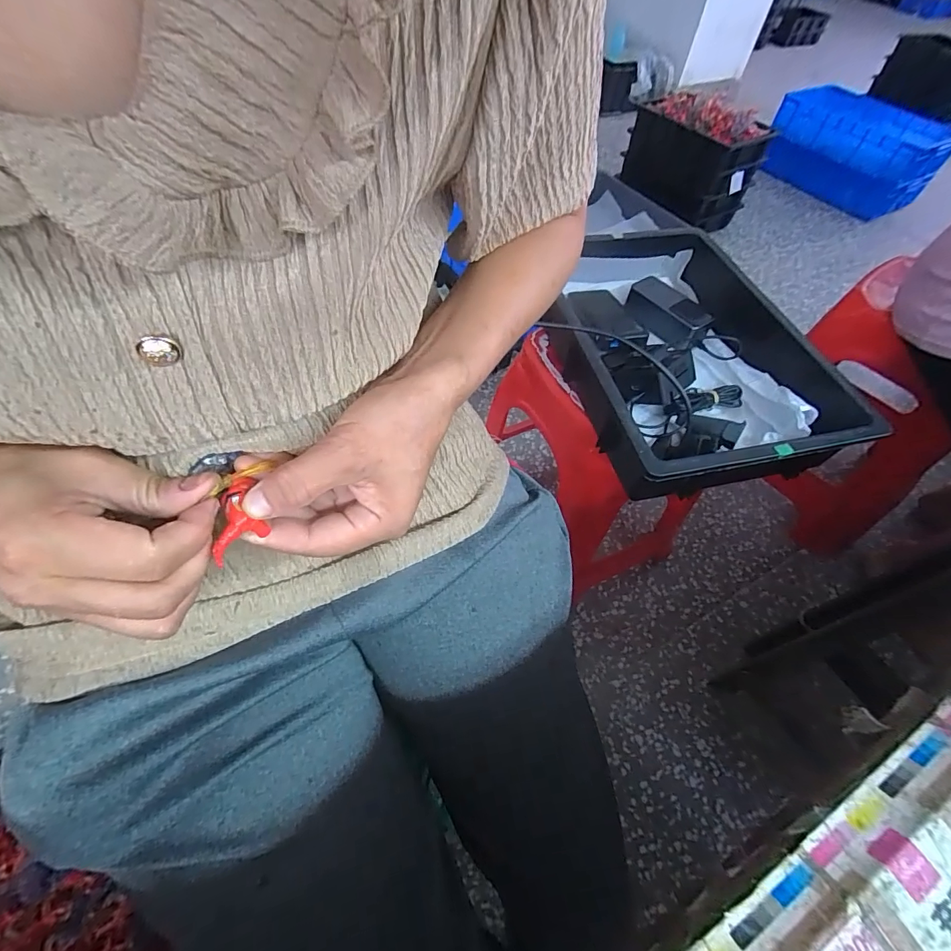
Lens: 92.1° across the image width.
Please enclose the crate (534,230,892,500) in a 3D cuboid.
[{"bbox_3d":[0.270,-0.181,0.642,0.307,0.099,0.453,-9,56,-10],"label":"crate"}]

